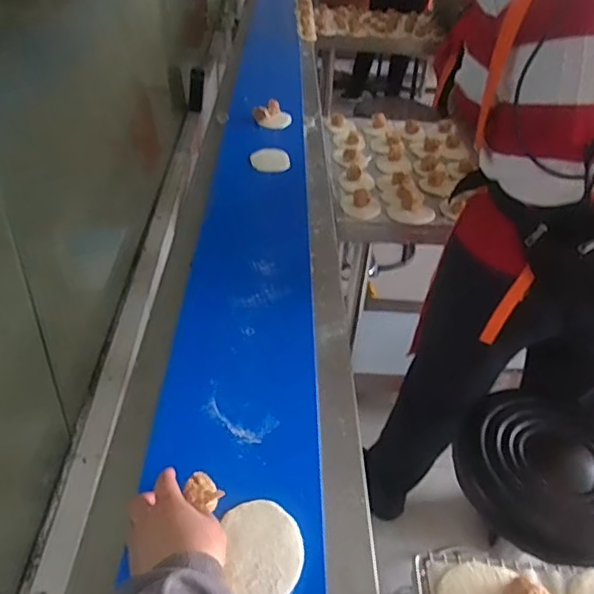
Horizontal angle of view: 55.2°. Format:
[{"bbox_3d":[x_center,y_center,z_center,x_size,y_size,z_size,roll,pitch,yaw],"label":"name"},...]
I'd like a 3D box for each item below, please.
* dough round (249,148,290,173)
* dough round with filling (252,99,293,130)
[{"bbox_3d":[-0.060,-0.312,1.292,0.087,0.016,0.094,3,39,-2],"label":"dough round"},{"bbox_3d":[-0.063,-0.476,1.473,0.096,0.045,0.079,5,39,1],"label":"dough round with filling"}]

